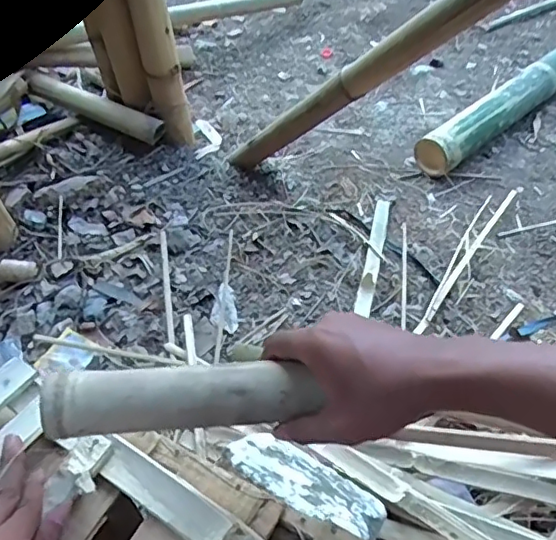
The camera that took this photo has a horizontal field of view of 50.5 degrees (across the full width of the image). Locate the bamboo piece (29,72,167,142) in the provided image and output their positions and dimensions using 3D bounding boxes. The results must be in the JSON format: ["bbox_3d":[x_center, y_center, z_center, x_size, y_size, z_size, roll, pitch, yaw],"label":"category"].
[{"bbox_3d":[-0.440,-0.390,1.396,0.397,0.052,0.058,24,53,26],"label":"bamboo piece"}]

